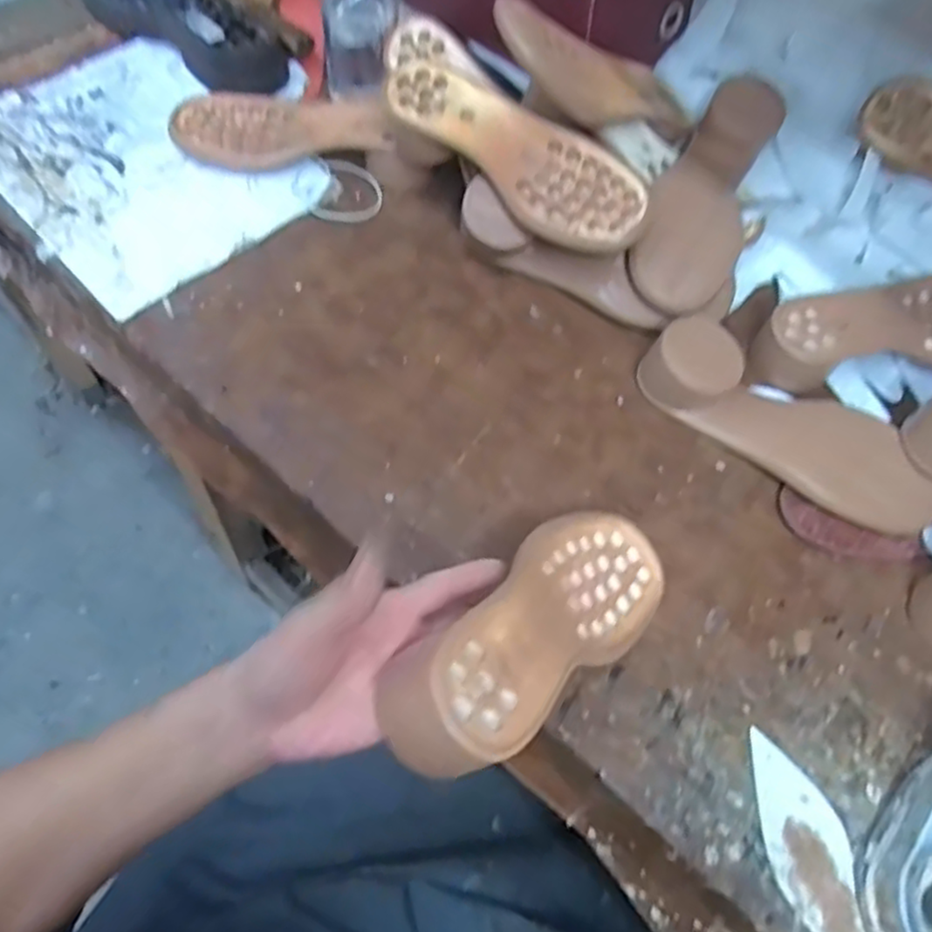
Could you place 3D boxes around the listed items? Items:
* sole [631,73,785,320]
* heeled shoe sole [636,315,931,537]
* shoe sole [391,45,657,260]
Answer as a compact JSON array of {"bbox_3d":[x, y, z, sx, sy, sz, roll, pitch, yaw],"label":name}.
[{"bbox_3d":[0.207,-0.230,0.605,0.085,0.082,0.222,23,63,6],"label":"sole"},{"bbox_3d":[0.256,-0.037,0.540,0.245,0.050,0.090,27,64,9],"label":"heeled shoe sole"},{"bbox_3d":[0.038,-0.267,0.575,0.253,0.027,0.090,37,85,5],"label":"shoe sole"}]

